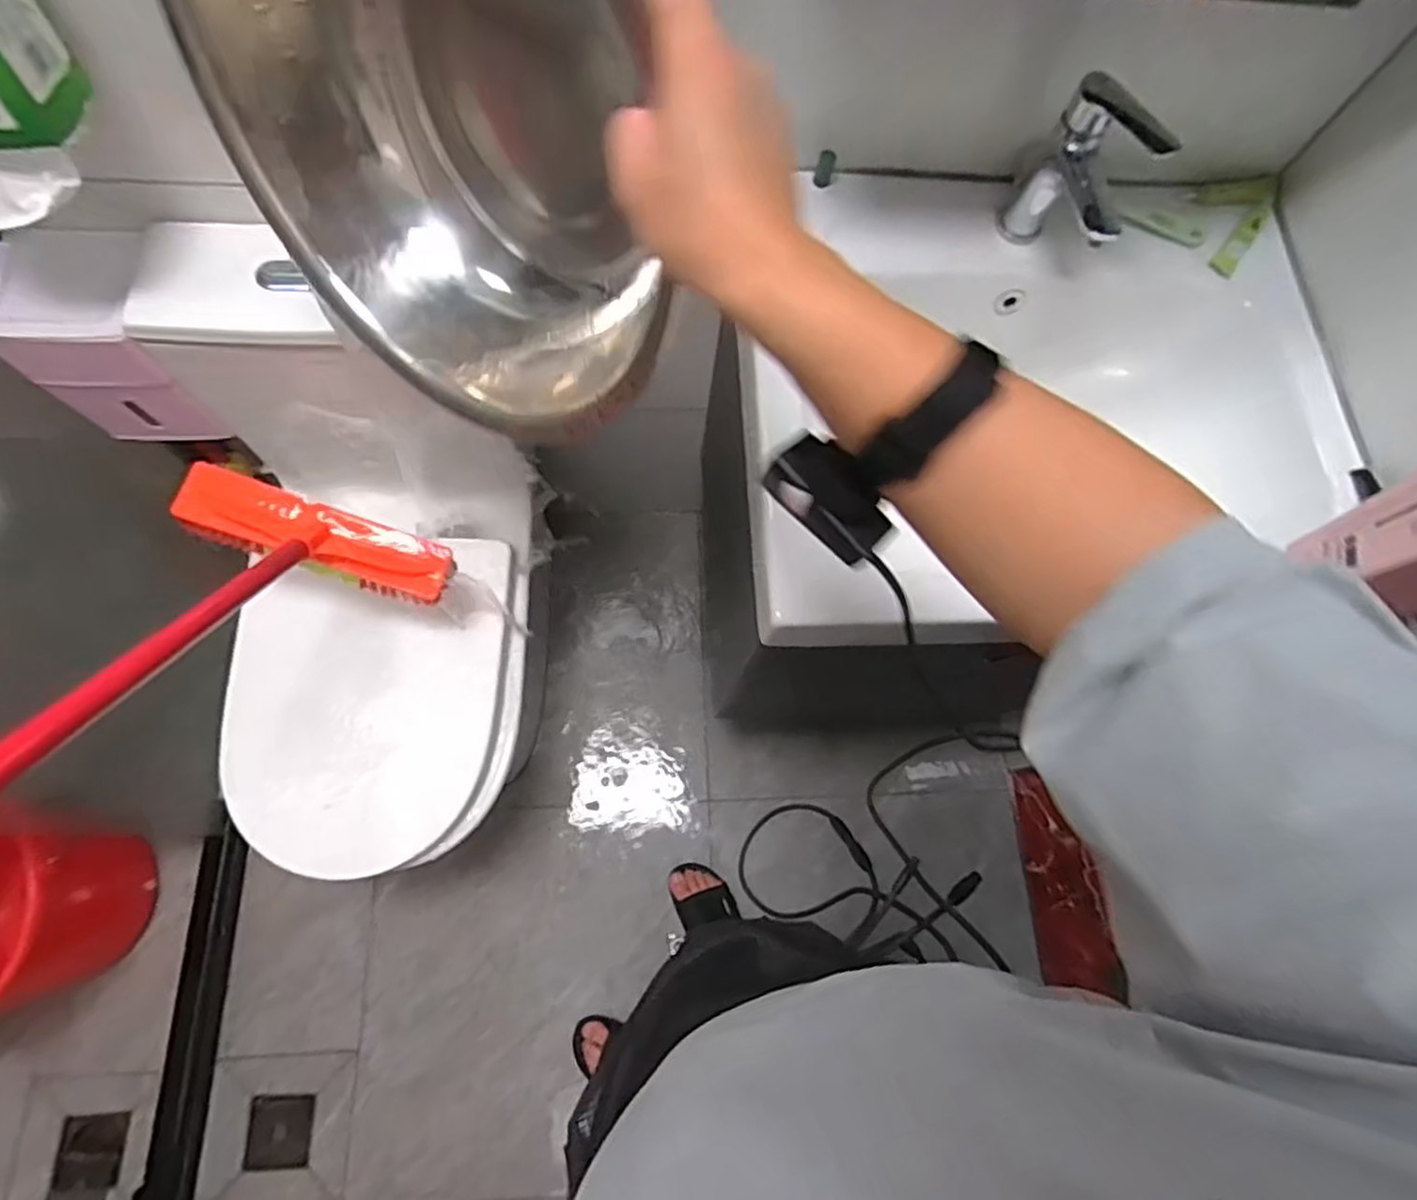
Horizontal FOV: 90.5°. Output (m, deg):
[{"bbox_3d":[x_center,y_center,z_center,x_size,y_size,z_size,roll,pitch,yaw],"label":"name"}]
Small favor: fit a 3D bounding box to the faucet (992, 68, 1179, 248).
[{"bbox_3d":[0.344,-0.378,0.647,0.045,0.170,0.143,-8,72,-7],"label":"faucet"}]

